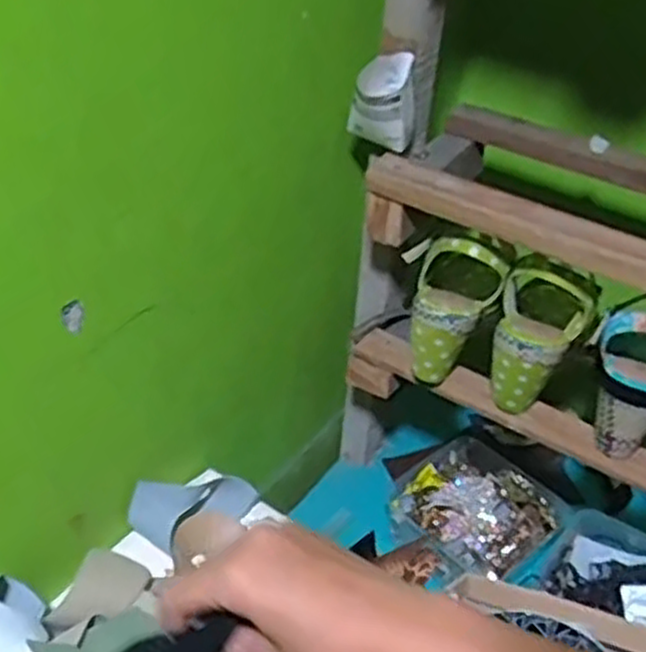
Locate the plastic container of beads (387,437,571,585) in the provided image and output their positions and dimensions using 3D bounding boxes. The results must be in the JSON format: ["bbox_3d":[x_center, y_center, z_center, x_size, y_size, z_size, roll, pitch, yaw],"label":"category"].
[{"bbox_3d":[0.173,0.199,0.901,0.169,0.039,0.166,-27,47,-36],"label":"plastic container of beads"}]

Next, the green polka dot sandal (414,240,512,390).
[{"bbox_3d":[0.127,-0.017,0.754,0.080,0.127,0.086,12,37,8],"label":"green polka dot sandal"}]

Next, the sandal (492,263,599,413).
[{"bbox_3d":[0.198,0.006,0.729,0.077,0.128,0.089,15,38,12],"label":"sandal"}]

